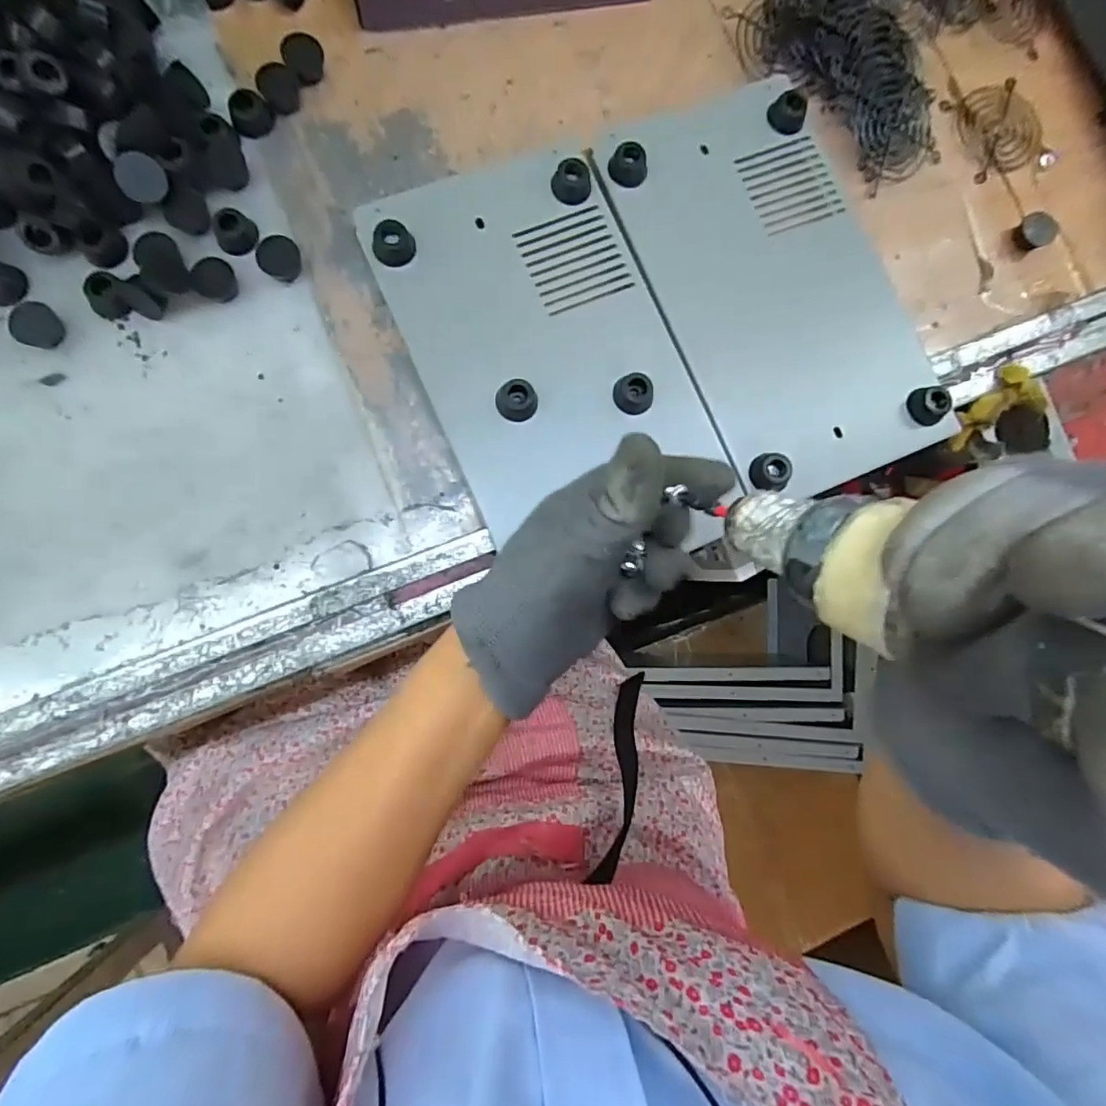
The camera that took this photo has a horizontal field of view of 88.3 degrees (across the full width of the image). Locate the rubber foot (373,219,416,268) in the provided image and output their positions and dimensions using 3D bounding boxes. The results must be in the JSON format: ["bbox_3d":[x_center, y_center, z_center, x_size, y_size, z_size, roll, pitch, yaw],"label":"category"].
[{"bbox_3d":[-0.095,-0.184,0.339,0.024,0.007,0.025,1,86,-6],"label":"rubber foot"}]

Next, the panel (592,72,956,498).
[{"bbox_3d":[0.147,-0.171,0.372,0.146,0.023,0.259,-26,89,-7],"label":"panel"}]

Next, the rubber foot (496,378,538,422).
[{"bbox_3d":[-0.021,-0.090,0.338,0.024,0.014,0.021,-1,86,-6],"label":"rubber foot"}]

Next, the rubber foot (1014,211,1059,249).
[{"bbox_3d":[0.343,-0.229,0.404,0.023,0.015,0.024,0,86,-6],"label":"rubber foot"}]

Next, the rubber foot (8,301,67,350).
[{"bbox_3d":[-0.298,-0.131,0.329,0.024,0.010,0.025,0,86,-6],"label":"rubber foot"}]

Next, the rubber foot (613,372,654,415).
[{"bbox_3d":[0.049,-0.096,0.345,0.024,0.013,0.021,24,84,-4],"label":"rubber foot"}]

